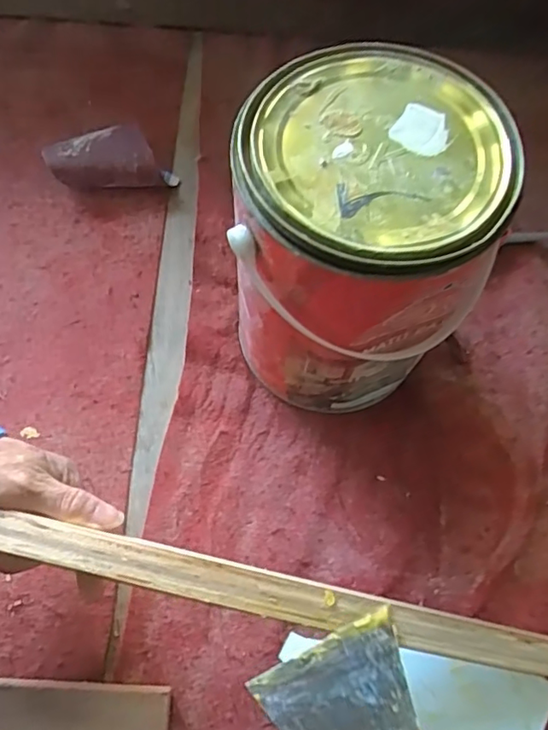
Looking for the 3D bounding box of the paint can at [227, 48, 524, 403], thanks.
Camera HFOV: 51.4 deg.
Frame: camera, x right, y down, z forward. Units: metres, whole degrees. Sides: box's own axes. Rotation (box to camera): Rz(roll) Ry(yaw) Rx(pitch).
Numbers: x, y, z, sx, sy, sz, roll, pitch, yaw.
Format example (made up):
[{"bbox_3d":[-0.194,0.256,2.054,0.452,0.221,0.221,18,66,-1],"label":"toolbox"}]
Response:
[{"bbox_3d":[0.056,-0.078,0.447,0.157,0.244,0.170,1,69,-2],"label":"paint can"}]

